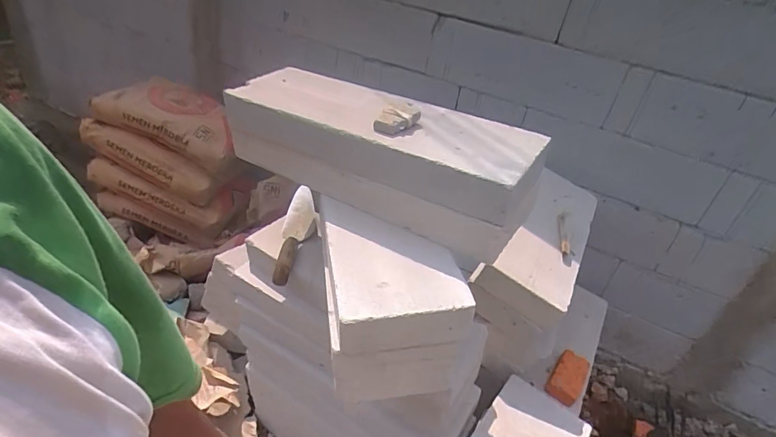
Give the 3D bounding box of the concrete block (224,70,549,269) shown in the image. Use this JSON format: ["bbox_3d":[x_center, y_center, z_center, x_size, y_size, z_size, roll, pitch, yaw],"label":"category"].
[{"bbox_3d":[-0.024,-0.124,0.829,0.577,0.190,0.172,24,34,20],"label":"concrete block"}]

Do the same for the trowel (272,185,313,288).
[{"bbox_3d":[-0.229,0.035,1.052,0.078,0.082,0.262,5,44,2],"label":"trowel"}]

